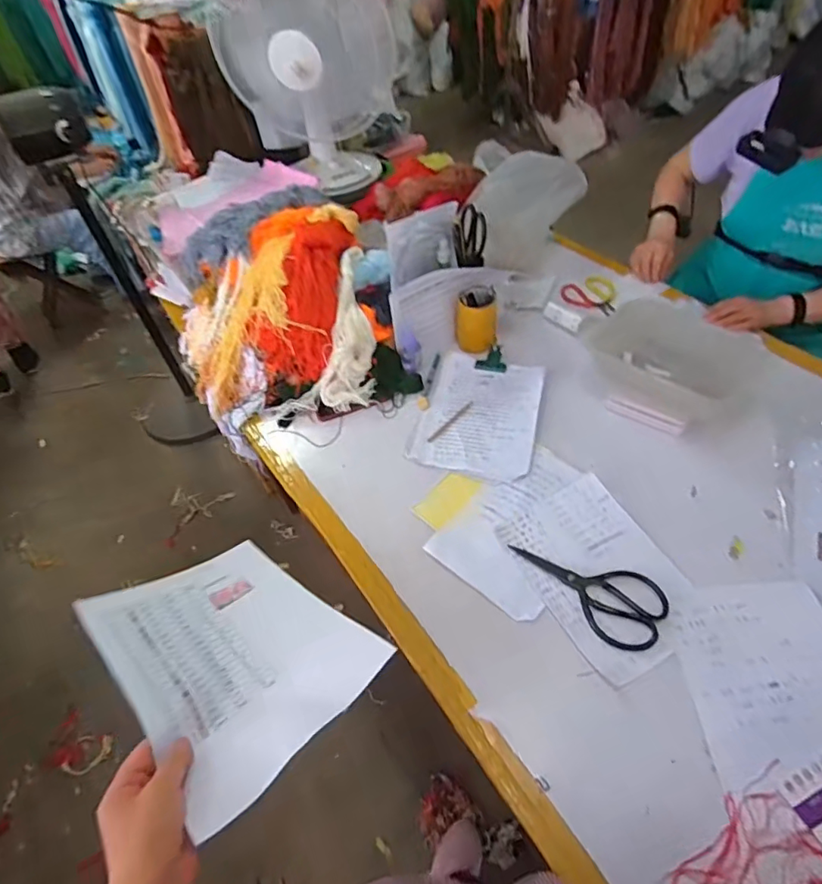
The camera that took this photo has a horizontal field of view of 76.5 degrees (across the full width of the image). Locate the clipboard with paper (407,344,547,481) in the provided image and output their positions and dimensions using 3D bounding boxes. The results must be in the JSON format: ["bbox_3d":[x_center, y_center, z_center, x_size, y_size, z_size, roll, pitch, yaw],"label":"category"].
[{"bbox_3d":[0.147,-0.075,1.077,0.233,0.025,0.340,10,52,15],"label":"clipboard with paper"}]

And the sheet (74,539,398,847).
[{"bbox_3d":[-0.181,0.203,0.534,0.204,0.060,0.288,-28,37,-37],"label":"sheet"}]

